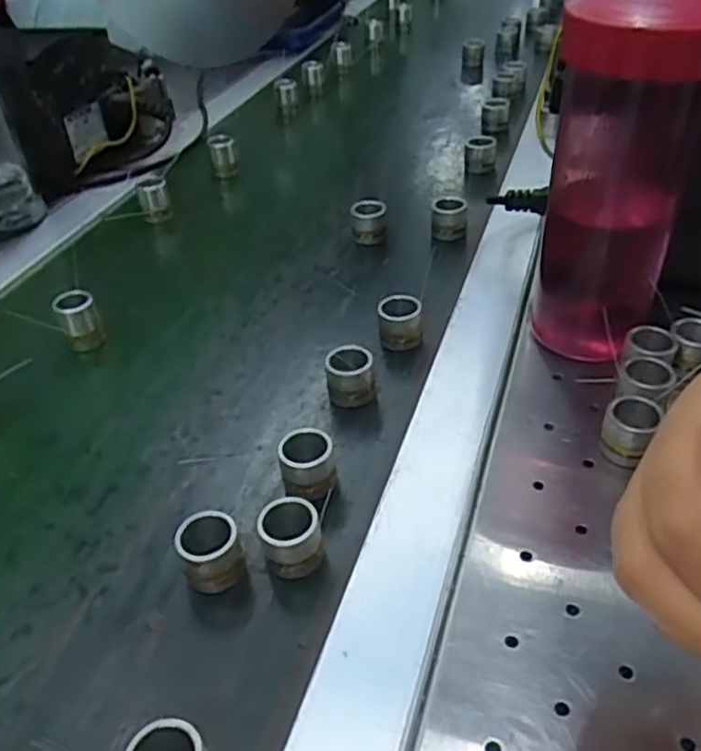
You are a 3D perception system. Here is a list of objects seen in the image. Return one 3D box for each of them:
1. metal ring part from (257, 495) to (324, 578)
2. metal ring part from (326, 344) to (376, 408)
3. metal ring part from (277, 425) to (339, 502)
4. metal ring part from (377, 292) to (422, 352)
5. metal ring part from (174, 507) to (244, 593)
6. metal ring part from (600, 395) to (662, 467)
[{"bbox_3d":[-0.024,0.067,0.289,0.024,0.028,0.022,-3,39,3],"label":"metal ring part"},{"bbox_3d":[0.000,0.002,0.366,0.024,0.028,0.021,-7,39,-2],"label":"metal ring part"},{"bbox_3d":[-0.019,0.042,0.320,0.024,0.026,0.024,-10,39,-6],"label":"metal ring part"},{"bbox_3d":[0.028,-0.028,0.401,0.023,0.028,0.023,-4,39,2],"label":"metal ring part"},{"bbox_3d":[-0.056,0.071,0.285,0.024,0.025,0.025,-3,39,3],"label":"metal ring part"},{"bbox_3d":[0.126,0.024,0.320,0.020,0.023,0.028,20,45,28],"label":"metal ring part"}]

